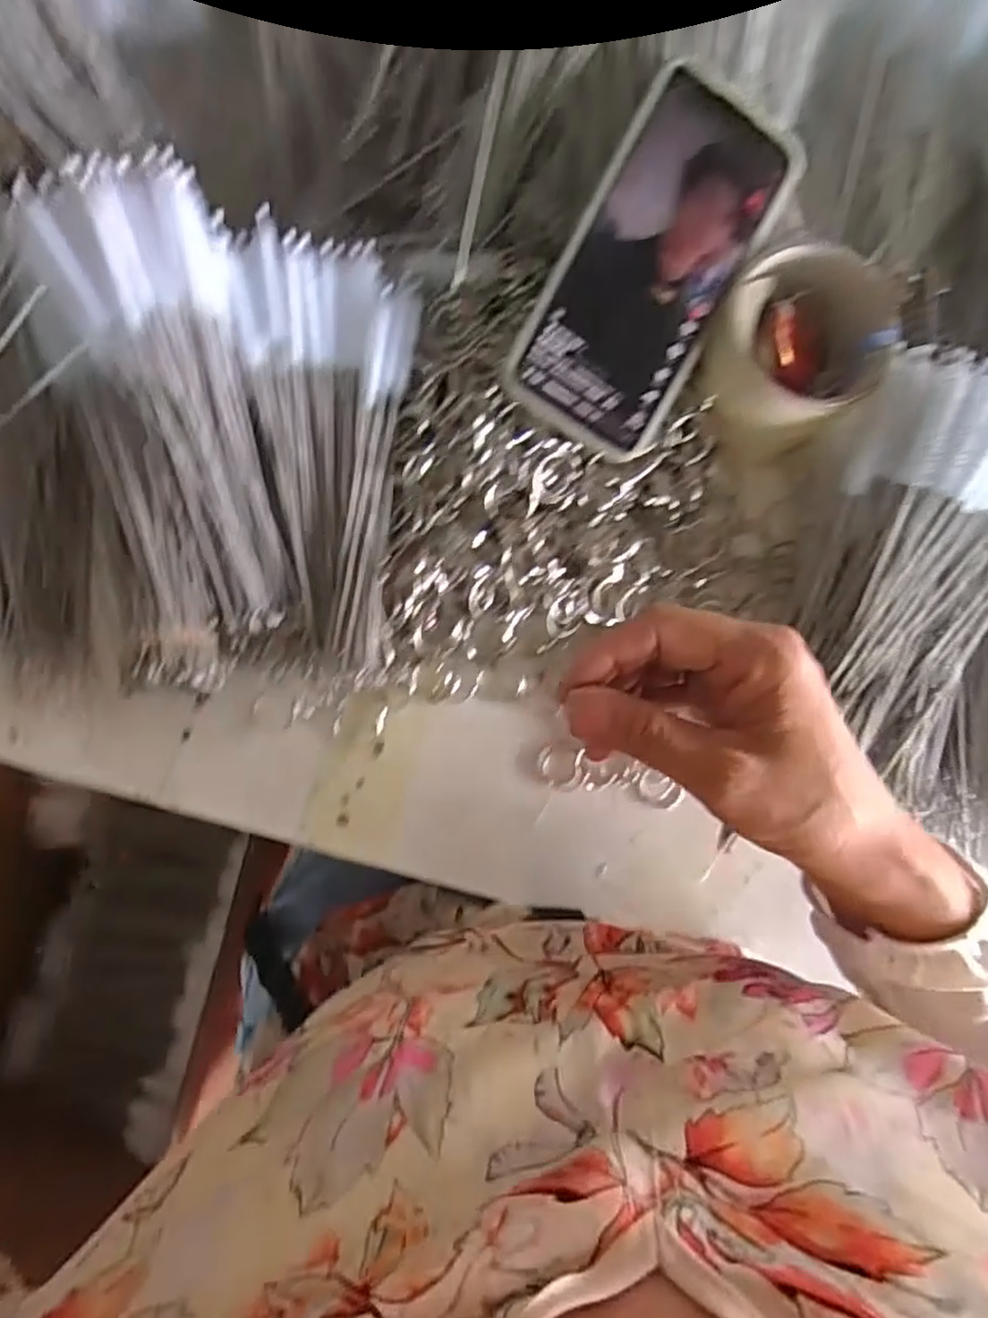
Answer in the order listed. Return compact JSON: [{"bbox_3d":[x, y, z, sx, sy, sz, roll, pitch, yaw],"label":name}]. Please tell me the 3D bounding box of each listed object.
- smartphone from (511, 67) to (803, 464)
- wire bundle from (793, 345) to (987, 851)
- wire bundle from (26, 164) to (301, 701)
[{"bbox_3d":[0.076,-0.183,0.336,0.079,0.008,0.165,28,97,-14],"label":"smartphone"},{"bbox_3d":[0.216,-0.027,0.358,0.111,0.025,0.224,12,111,8],"label":"wire bundle"},{"bbox_3d":[-0.147,-0.098,0.328,0.083,0.043,0.222,-7,106,-3],"label":"wire bundle"}]

